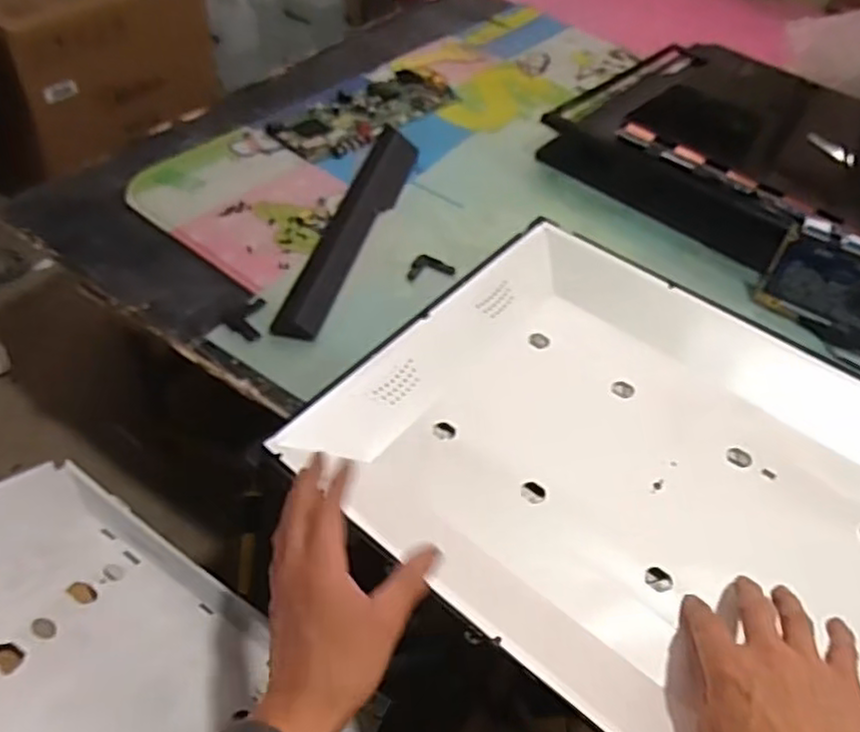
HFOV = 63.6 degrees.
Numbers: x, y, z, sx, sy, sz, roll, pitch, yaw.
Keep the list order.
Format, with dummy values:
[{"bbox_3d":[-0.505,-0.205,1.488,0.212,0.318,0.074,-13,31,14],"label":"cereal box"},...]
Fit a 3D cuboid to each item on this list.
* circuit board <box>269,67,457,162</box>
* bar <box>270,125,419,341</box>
[{"bbox_3d":[-0.085,-0.362,0.984,0.109,0.014,0.296,36,51,21],"label":"circuit board"},{"bbox_3d":[-0.086,-0.172,0.820,0.061,0.018,0.399,16,47,4],"label":"bar"}]

